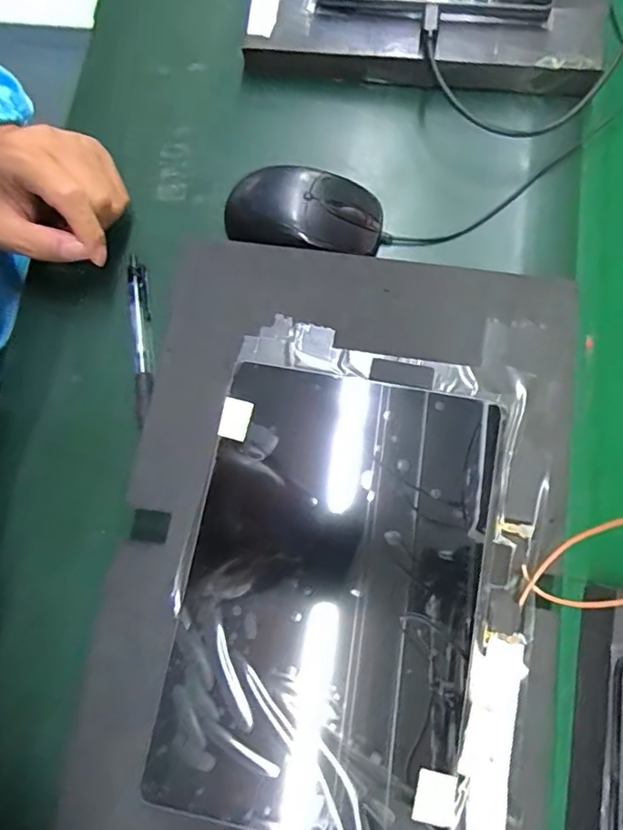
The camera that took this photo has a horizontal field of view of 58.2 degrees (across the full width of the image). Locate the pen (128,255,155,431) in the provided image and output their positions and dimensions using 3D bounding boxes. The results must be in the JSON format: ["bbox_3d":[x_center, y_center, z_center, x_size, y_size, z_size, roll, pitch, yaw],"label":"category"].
[{"bbox_3d":[-0.117,-0.053,0.387,0.016,0.008,0.118,-8,78,0],"label":"pen"}]

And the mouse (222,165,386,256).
[{"bbox_3d":[-0.004,-0.140,0.390,0.109,0.032,0.062,12,79,4],"label":"mouse"}]

